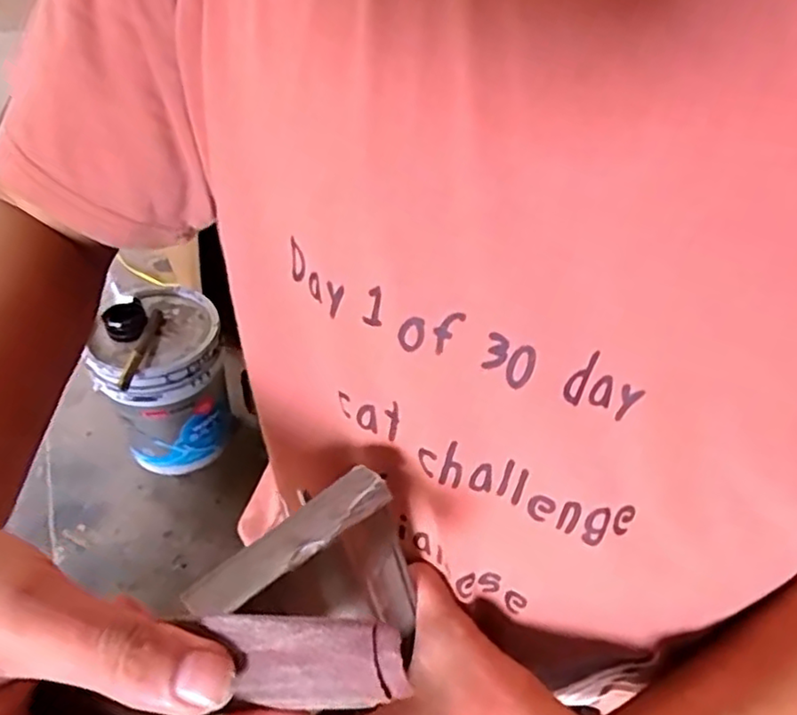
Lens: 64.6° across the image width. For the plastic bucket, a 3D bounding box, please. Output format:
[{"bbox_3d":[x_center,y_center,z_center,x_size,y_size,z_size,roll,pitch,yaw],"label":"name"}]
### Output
[{"bbox_3d":[-0.566,0.042,1.567,0.273,0.399,0.323,-12,45,-13],"label":"plastic bucket"}]

